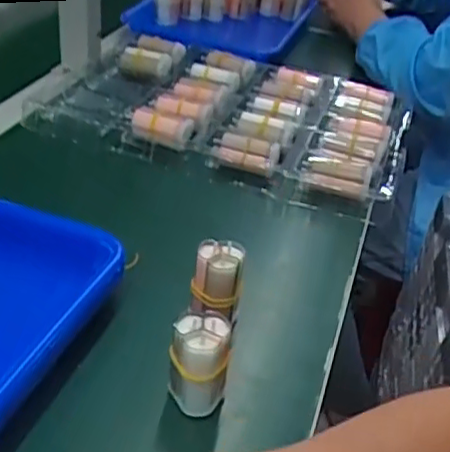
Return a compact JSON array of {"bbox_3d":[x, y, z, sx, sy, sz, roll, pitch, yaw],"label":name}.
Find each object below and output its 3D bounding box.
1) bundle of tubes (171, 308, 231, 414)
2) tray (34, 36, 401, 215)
[{"bbox_3d":[-0.017,0.091,0.420,0.036,0.075,0.029,5,34,-1],"label":"bundle of tubes"},{"bbox_3d":[0.011,-0.143,0.776,0.401,0.042,0.283,17,36,15],"label":"tray"}]

